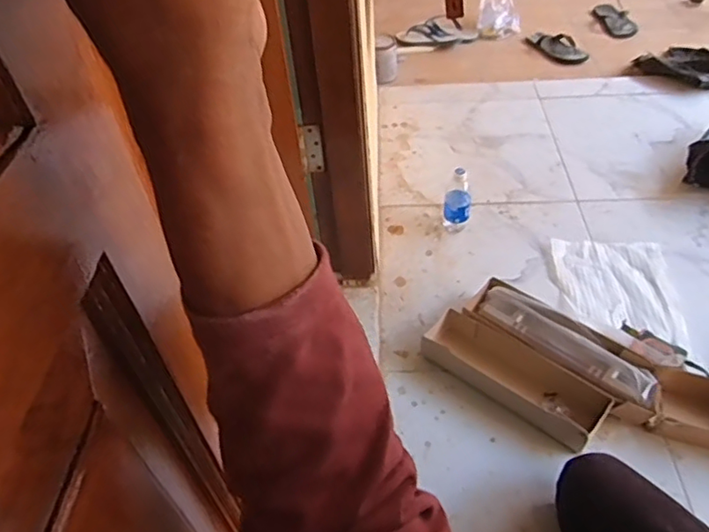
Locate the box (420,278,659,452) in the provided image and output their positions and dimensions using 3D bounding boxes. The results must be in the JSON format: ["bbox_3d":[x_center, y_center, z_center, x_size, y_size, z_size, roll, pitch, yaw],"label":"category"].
[{"bbox_3d":[0.355,0.182,1.091,0.385,0.059,0.227,28,55,29],"label":"box"}]

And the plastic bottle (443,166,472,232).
[{"bbox_3d":[0.246,-0.163,1.354,0.064,0.157,0.070,7,47,13],"label":"plastic bottle"}]

